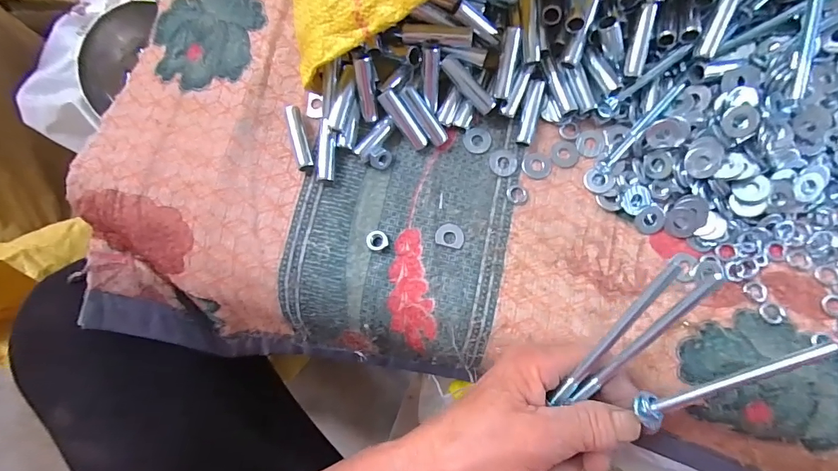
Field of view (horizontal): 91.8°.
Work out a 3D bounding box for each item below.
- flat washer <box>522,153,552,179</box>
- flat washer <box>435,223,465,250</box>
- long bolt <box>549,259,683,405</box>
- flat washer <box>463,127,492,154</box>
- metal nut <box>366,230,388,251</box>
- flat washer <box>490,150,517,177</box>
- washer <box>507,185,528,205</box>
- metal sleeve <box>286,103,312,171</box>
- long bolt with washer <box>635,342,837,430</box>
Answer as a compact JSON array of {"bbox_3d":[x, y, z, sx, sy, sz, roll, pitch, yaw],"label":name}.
[{"bbox_3d":[0.079,-0.046,0.272,0.019,0.004,0.018,0,89,6],"label":"flat washer"},{"bbox_3d":[0.021,0.000,0.264,0.019,0.004,0.015,15,84,5],"label":"flat washer"},{"bbox_3d":[0.099,0.051,0.206,0.007,0.004,0.093,34,108,6],"label":"long bolt"},{"bbox_3d":[0.040,-0.065,0.277,0.018,0.004,0.018,-5,82,2],"label":"flat washer"},{"bbox_3d":[-0.027,0.003,0.262,0.013,0.007,0.013,0,83,3],"label":"metal nut"},{"bbox_3d":[0.057,-0.049,0.273,0.018,0.004,0.018,-5,79,1],"label":"flat washer"},{"bbox_3d":[0.066,-0.027,0.270,0.013,0.005,0.014,0,83,3],"label":"washer"},{"bbox_3d":[-0.079,-0.065,0.268,0.008,0.010,0.044,-16,82,1],"label":"metal sleeve"},{"bbox_3d":[0.145,0.069,0.192,0.085,0.012,0.013,-37,85,28],"label":"long bolt with washer"}]

